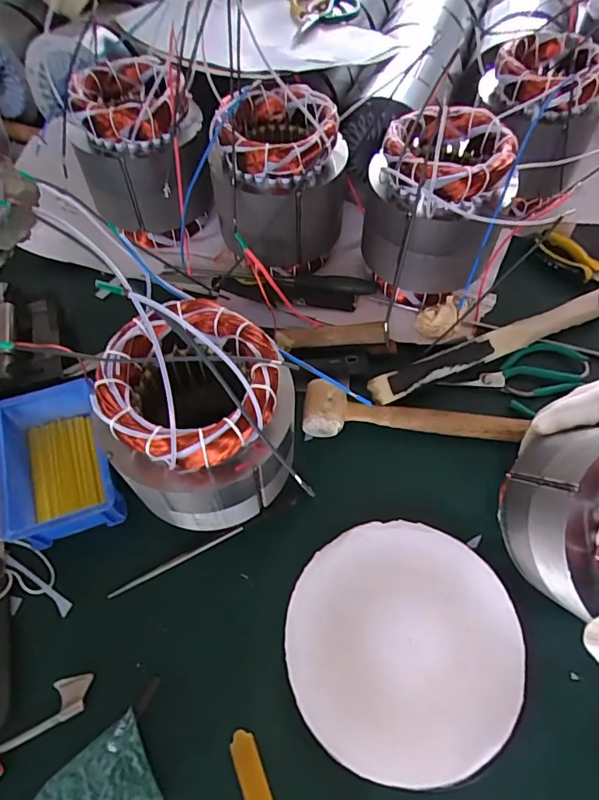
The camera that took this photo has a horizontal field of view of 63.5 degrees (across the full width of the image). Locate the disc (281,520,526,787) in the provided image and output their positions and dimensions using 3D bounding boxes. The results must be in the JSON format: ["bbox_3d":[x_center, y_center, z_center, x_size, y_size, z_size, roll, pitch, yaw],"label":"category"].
[{"bbox_3d":[0.087,0.205,0.417,0.188,0.023,0.191,1,60,-1],"label":"disc"}]

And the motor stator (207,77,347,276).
[{"bbox_3d":[-0.027,-0.261,0.592,0.148,0.179,0.148,-5,61,-4],"label":"motor stator"}]

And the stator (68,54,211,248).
[{"bbox_3d":[-0.192,-0.300,0.614,0.148,0.185,0.154,-5,61,-4],"label":"stator"}]

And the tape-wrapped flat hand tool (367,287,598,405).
[{"bbox_3d":[0.230,-0.065,0.554,0.328,0.027,0.030,-21,63,-13],"label":"tape-wrapped flat hand tool"}]

